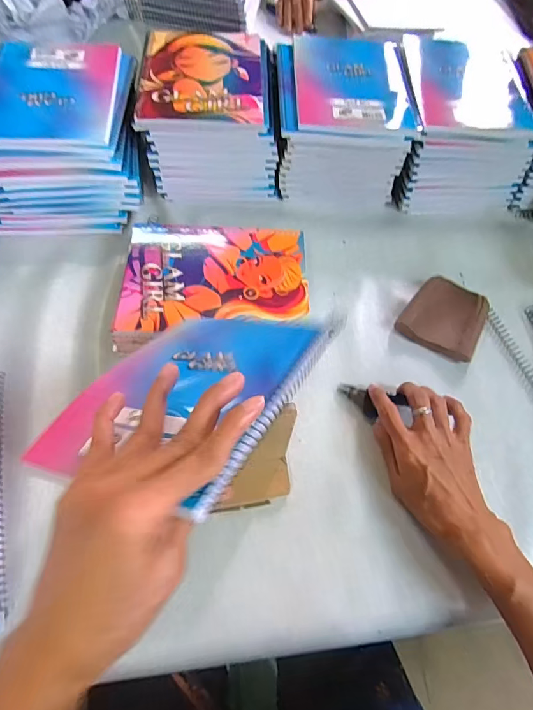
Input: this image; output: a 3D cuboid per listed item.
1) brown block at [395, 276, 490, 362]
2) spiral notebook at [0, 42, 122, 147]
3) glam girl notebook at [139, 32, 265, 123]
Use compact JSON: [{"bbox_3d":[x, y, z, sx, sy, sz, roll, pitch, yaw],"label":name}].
[{"bbox_3d":[0.208,-0.045,0.494,0.086,0.032,0.087,34,64,14],"label":"brown block"},{"bbox_3d":[-0.255,-0.312,0.506,0.148,0.007,0.195,-4,61,-5],"label":"spiral notebook"},{"bbox_3d":[-0.080,-0.351,0.535,0.145,0.008,0.186,0,61,-4],"label":"glam girl notebook"}]

